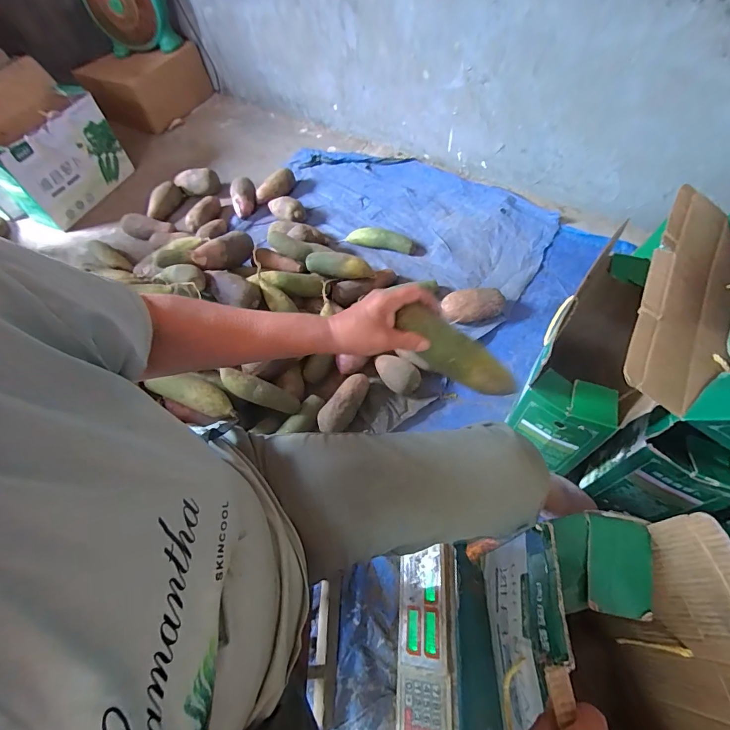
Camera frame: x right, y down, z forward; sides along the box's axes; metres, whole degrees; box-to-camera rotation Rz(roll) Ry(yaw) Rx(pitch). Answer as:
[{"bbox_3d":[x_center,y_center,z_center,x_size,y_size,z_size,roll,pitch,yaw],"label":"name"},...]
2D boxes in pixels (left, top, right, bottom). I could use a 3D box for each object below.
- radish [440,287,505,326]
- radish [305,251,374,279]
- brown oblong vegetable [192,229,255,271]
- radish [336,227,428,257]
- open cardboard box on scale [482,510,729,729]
[{"bbox_3d":[0.269,-0.149,0.986,0.155,0.075,0.077,-7,59,-1],"label":"radish"},{"bbox_3d":[-0.068,-0.254,0.993,0.159,0.046,0.050,10,60,10],"label":"radish"},{"bbox_3d":[-0.346,-0.275,0.965,0.061,0.068,0.168,32,46,21],"label":"brown oblong vegetable"},{"bbox_3d":[0.053,-0.356,1.139,0.245,0.046,0.045,13,60,11],"label":"radish"},{"bbox_3d":[0.238,0.344,0.378,0.173,0.278,0.355,-2,59,3],"label":"open cardboard box on scale"}]

